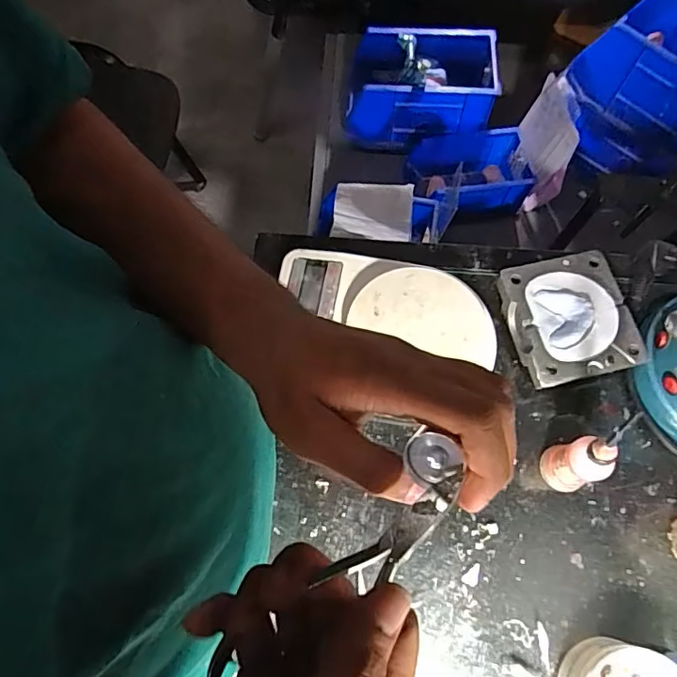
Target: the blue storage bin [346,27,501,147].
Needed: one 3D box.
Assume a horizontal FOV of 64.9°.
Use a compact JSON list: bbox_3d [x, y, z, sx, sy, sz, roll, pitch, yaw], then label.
[{"bbox_3d":[0.126,-0.390,0.829,0.213,0.115,0.139,10,70,3],"label":"blue storage bin"}]

